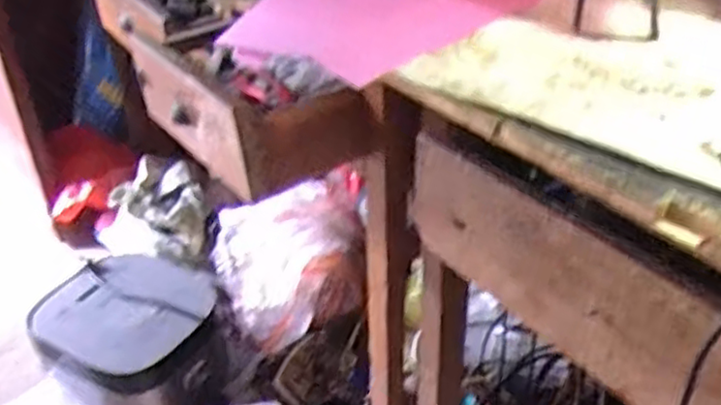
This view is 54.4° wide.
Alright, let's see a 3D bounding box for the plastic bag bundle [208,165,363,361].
[{"bbox_3d":[-0.133,0.110,1.371,0.283,0.167,0.282,-9,38,-10],"label":"plastic bag bundle"}]

